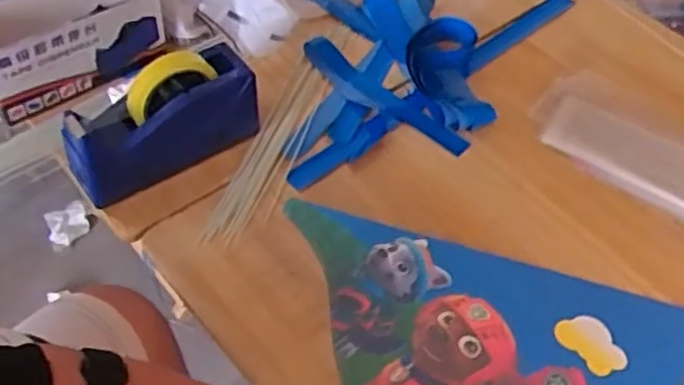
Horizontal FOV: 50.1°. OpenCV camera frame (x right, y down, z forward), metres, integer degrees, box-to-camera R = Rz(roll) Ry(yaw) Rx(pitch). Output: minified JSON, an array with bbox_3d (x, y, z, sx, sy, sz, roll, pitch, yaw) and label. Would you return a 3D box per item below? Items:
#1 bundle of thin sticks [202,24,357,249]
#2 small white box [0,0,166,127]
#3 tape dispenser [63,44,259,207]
[{"bbox_3d":[-0.061,-0.084,0.877,0.054,0.013,0.373,18,54,9],"label":"bundle of thin sticks"},{"bbox_3d":[-0.320,-0.181,0.847,0.216,0.098,0.083,-33,62,-25],"label":"small white box"},{"bbox_3d":[-0.190,-0.074,0.782,0.205,0.128,0.063,-34,62,-25],"label":"tape dispenser"}]

